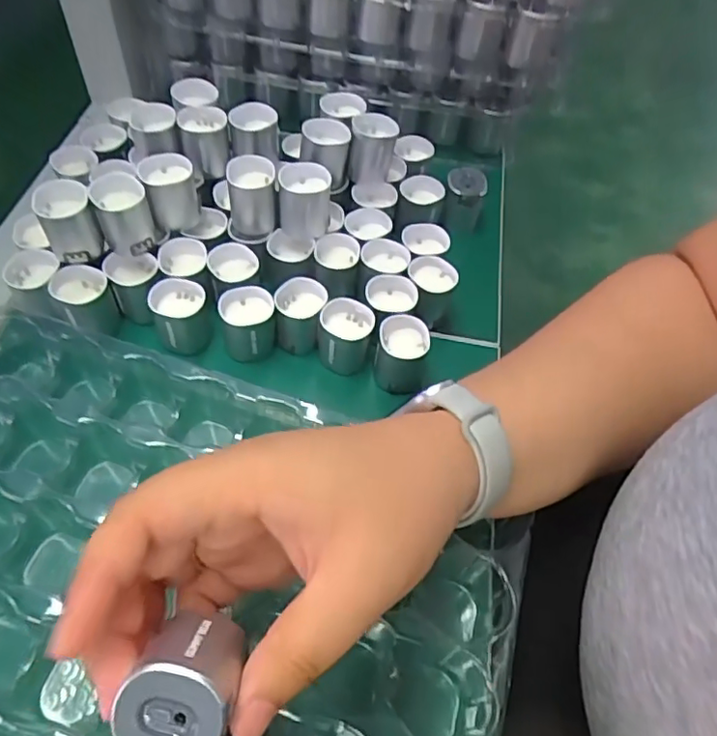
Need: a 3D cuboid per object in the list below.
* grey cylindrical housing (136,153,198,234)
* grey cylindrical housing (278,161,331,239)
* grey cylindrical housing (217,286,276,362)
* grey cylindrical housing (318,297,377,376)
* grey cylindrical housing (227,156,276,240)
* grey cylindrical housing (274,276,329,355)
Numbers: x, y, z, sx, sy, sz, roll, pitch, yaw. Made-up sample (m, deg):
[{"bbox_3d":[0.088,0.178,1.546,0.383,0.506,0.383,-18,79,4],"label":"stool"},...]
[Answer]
[{"bbox_3d":[-0.111,-0.103,0.356,0.029,0.040,0.027,3,54,-4],"label":"grey cylindrical housing"},{"bbox_3d":[-0.032,-0.099,0.361,0.030,0.039,0.025,6,54,-2],"label":"grey cylindrical housing"},{"bbox_3d":[-0.063,-0.025,0.344,0.030,0.029,0.033,3,54,-4],"label":"grey cylindrical housing"},{"bbox_3d":[-0.007,-0.017,0.348,0.031,0.036,0.030,3,54,-4],"label":"grey cylindrical housing"},{"bbox_3d":[-0.064,-0.102,0.360,0.027,0.040,0.026,3,54,-4],"label":"grey cylindrical housing"},{"bbox_3d":[-0.034,-0.030,0.352,0.029,0.033,0.028,-3,55,-8],"label":"grey cylindrical housing"}]

